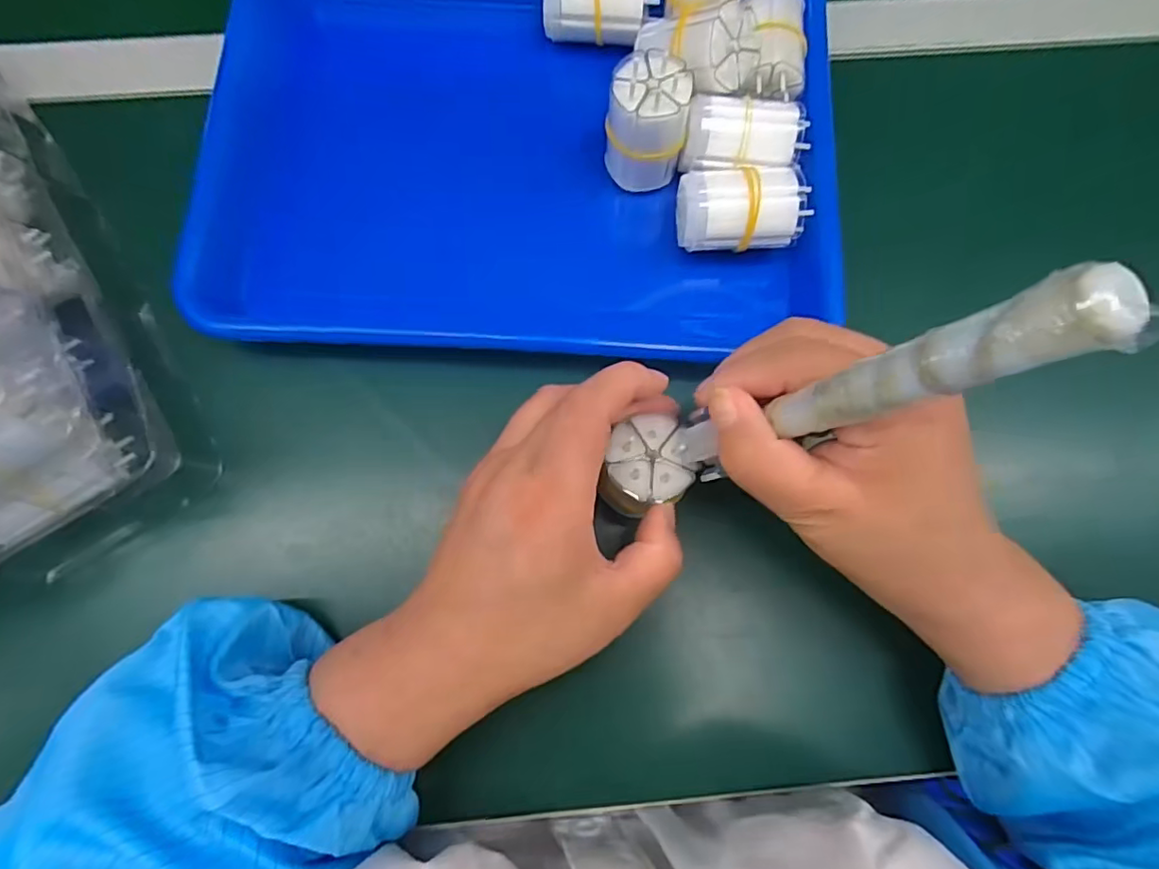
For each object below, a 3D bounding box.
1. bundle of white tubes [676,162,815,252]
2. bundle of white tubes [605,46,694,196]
[{"bbox_3d":[0.086,-0.115,0.305,0.061,0.046,0.041,-5,76,-2],"label":"bundle of white tubes"},{"bbox_3d":[0.034,-0.159,0.300,0.039,0.057,0.032,6,76,0],"label":"bundle of white tubes"}]

